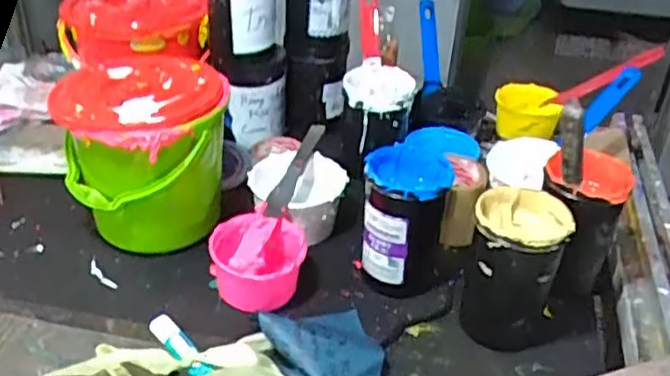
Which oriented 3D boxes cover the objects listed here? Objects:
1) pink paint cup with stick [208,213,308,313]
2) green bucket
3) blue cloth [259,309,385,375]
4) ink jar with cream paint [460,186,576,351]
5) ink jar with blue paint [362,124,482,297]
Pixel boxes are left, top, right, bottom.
[{"bbox_3d":[-0.094,0.095,0.847,0.109,0.087,0.103,3,35,-2],"label":"pink paint cup with stick"},{"bbox_3d":[-0.244,-0.037,0.903,0.198,0.200,0.179,-6,36,-15],"label":"green bucket"},{"bbox_3d":[-0.010,0.167,0.751,0.121,0.048,0.160,-8,37,-18],"label":"blue cloth"},{"bbox_3d":[0.196,0.092,0.769,0.096,0.158,0.095,3,35,-2],"label":"ink jar with cream paint"},{"bbox_3d":[0.085,0.038,0.841,0.101,0.144,0.100,9,35,6],"label":"ink jar with blue paint"}]

